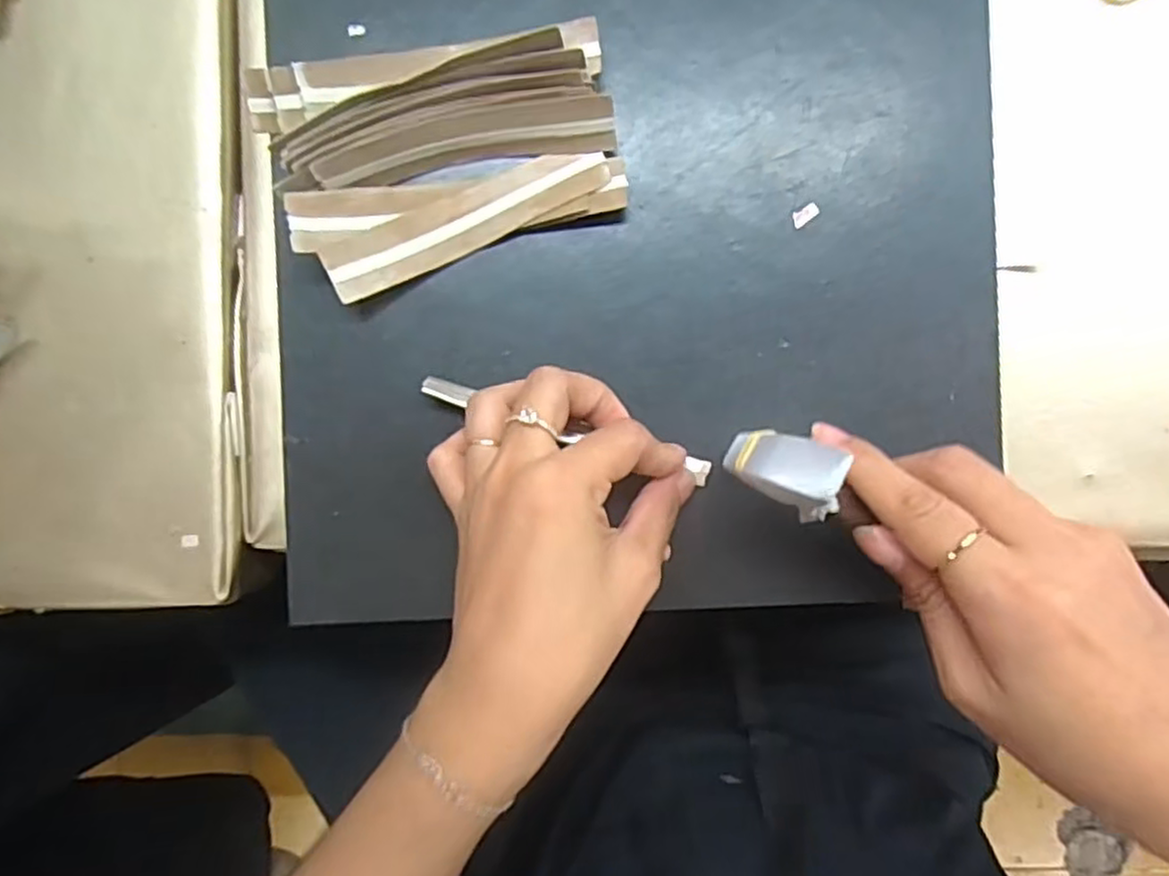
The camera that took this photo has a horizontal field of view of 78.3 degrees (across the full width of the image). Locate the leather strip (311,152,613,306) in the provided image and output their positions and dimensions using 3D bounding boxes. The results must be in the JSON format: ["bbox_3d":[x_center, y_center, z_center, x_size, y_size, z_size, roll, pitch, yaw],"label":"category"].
[{"bbox_3d":[-0.048,-0.091,0.296,0.118,0.016,0.025,-24,91,3],"label":"leather strip"}]

